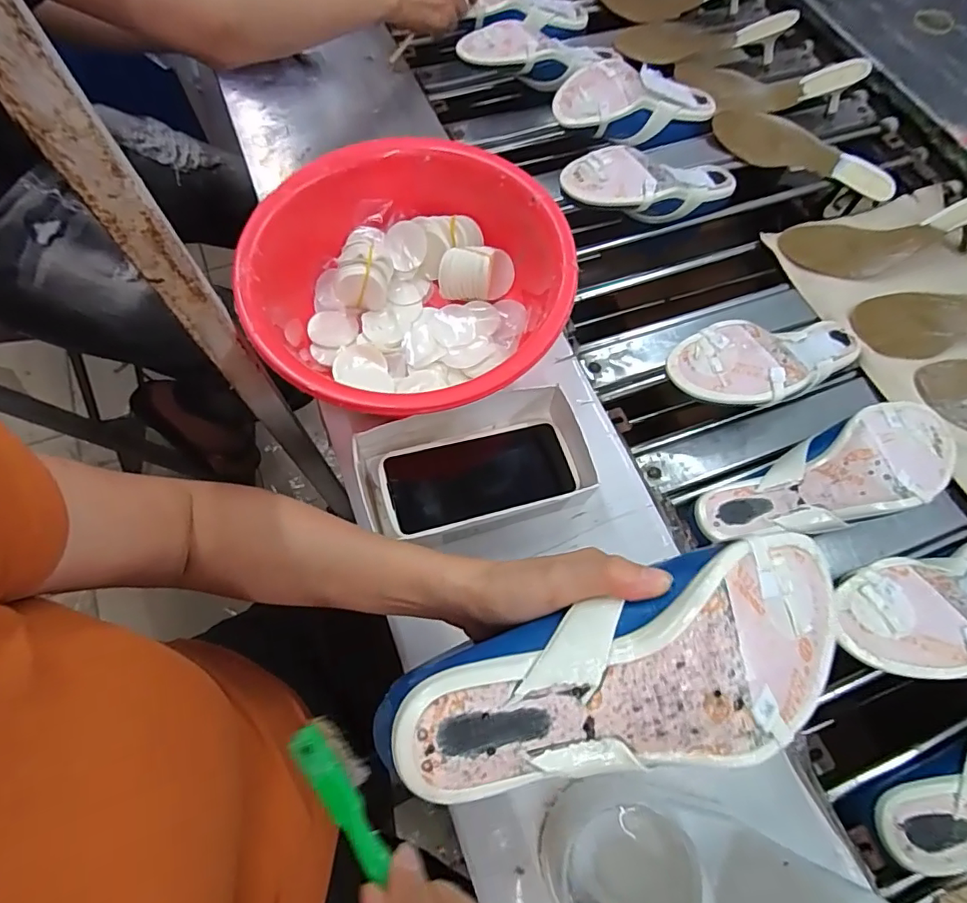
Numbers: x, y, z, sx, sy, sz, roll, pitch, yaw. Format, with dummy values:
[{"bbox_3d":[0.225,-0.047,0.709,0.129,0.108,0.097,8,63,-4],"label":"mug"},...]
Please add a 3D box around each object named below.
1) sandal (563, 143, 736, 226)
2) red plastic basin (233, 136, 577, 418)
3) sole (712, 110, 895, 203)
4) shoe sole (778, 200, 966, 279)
[{"bbox_3d":[0.214,-0.321,0.640,0.252,0.059,0.093,-11,67,-22],"label":"sandal"},{"bbox_3d":[-0.065,-0.141,0.496,0.267,0.114,0.273,0,67,-1],"label":"red plastic basin"},{"bbox_3d":[0.437,-0.411,0.721,0.246,0.016,0.080,18,83,4],"label":"sole"},{"bbox_3d":[0.494,-0.264,0.640,0.247,0.034,0.088,-11,67,7],"label":"shoe sole"}]

